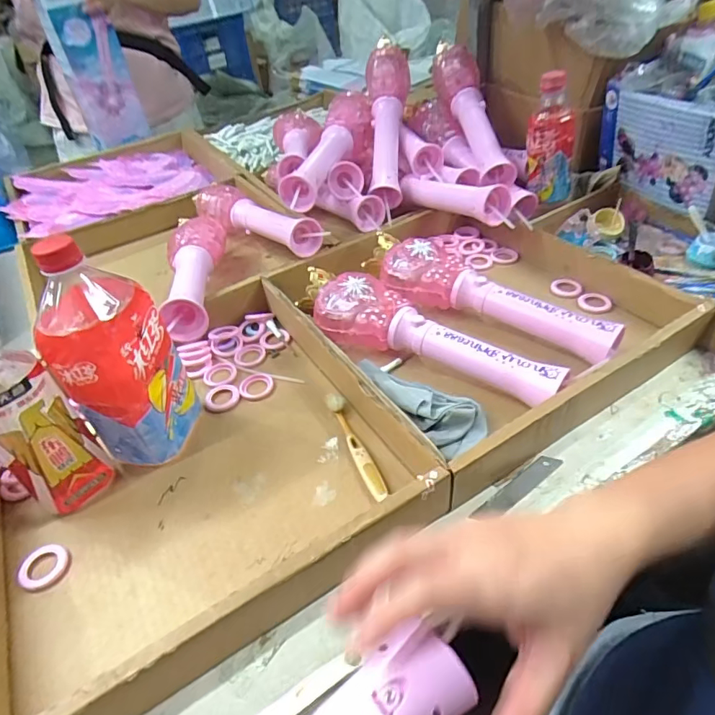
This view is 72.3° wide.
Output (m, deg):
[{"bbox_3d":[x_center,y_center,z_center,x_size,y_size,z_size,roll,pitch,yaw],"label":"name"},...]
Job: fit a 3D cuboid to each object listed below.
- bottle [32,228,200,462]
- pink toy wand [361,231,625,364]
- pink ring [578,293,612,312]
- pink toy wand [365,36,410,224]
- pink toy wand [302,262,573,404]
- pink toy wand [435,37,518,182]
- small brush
[{"bbox_3d":[-0.212,-0.001,0.433,0.094,0.216,0.094,-23,46,-16],"label":"bottle"},{"bbox_3d":[0.145,-0.075,0.574,0.301,0.068,0.083,20,49,25],"label":"pink toy wand"},{"bbox_3d":[0.286,-0.067,0.590,0.034,0.006,0.035,-6,43,1],"label":"pink ring"},{"bbox_3d":[0.045,-0.370,0.749,0.068,0.064,0.313,0,75,6],"label":"pink toy wand"},{"bbox_3d":[0.068,-0.023,0.529,0.301,0.066,0.069,19,49,25],"label":"pink toy wand"},{"bbox_3d":[0.178,-0.373,0.752,0.067,0.075,0.301,-11,68,-5],"label":"pink toy wand"},{"bbox_3d":[-0.003,0.082,0.464,0.017,0.012,0.132,-17,45,-11],"label":"small brush"}]

